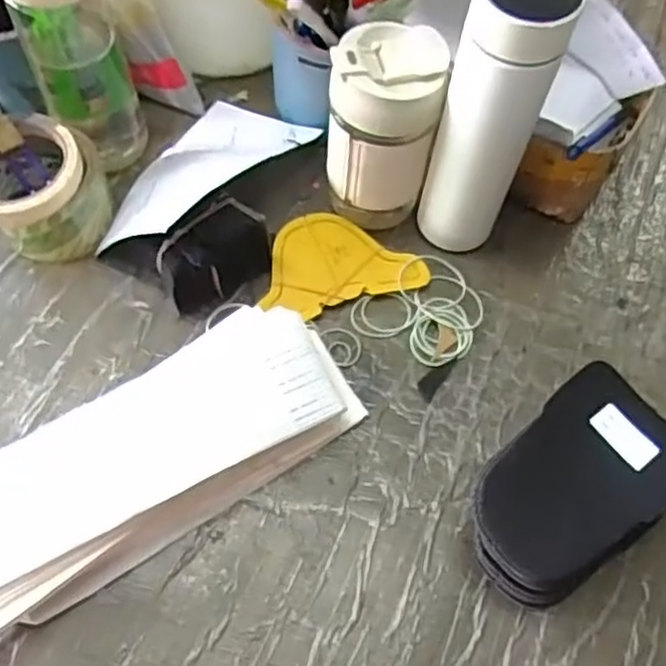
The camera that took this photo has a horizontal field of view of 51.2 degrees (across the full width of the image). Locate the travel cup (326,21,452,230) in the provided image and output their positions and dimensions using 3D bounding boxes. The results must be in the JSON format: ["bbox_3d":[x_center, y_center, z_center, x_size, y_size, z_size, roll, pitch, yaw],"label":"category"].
[{"bbox_3d":[0.037,-0.153,0.537,0.078,0.149,0.071,1,64,-1],"label":"travel cup"}]

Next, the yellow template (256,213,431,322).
[{"bbox_3d":[0.001,-0.062,0.573,0.132,0.010,0.094,-18,66,-10],"label":"yellow template"}]

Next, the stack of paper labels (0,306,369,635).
[{"bbox_3d":[-0.124,0.082,0.476,0.284,0.039,0.108,-32,69,-16],"label":"stack of paper labels"}]

